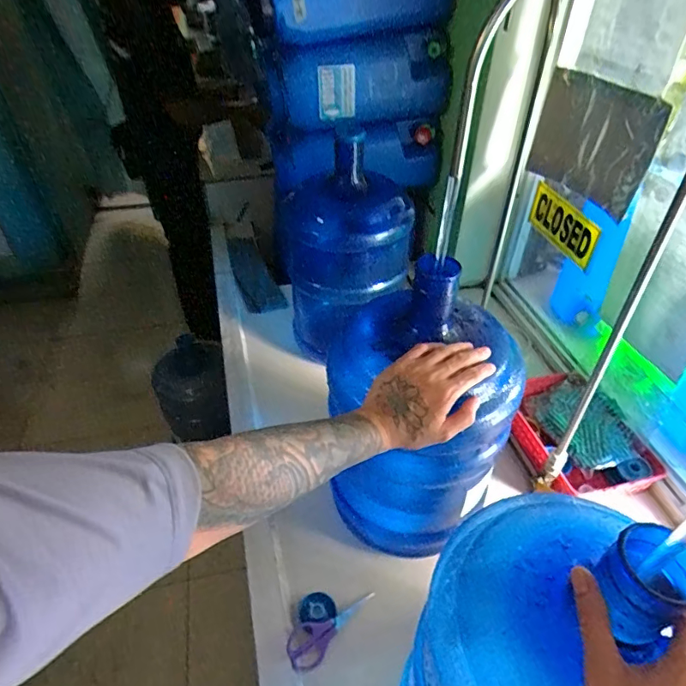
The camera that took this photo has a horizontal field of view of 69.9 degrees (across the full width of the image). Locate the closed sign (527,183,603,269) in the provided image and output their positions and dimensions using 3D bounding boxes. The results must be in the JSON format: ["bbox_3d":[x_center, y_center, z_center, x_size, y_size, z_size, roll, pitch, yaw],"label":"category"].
[{"bbox_3d":[0.473,-0.252,1.063,0.012,0.103,0.228,-11,44,-8],"label":"closed sign"}]

